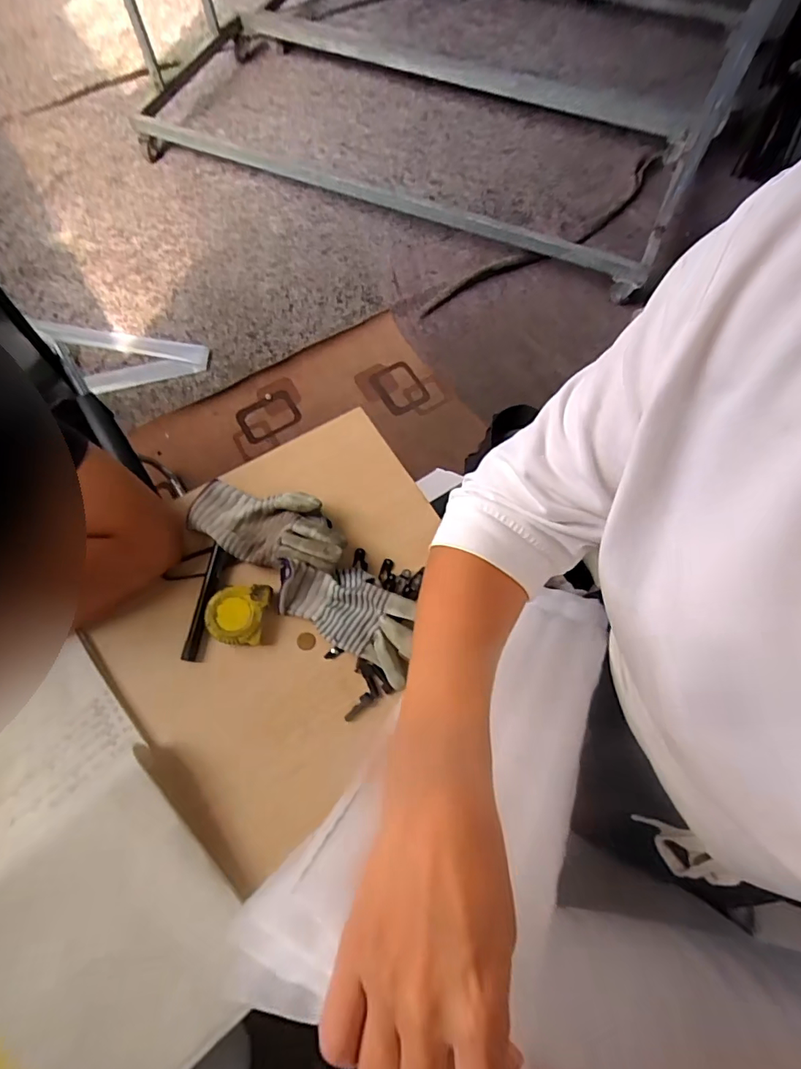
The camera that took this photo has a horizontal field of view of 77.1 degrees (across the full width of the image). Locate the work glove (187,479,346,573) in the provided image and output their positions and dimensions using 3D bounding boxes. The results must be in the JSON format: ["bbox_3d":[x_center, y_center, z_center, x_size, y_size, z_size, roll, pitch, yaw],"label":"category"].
[{"bbox_3d":[-0.155,-0.010,0.588,0.191,0.052,0.089,13,70,4],"label":"work glove"}]

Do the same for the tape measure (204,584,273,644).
[{"bbox_3d":[-0.180,0.088,0.561,0.061,0.029,0.066,11,70,3],"label":"tape measure"}]

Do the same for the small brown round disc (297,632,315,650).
[{"bbox_3d":[-0.107,0.121,0.571,0.021,0.004,0.020,0,69,-1],"label":"small brown round disc"}]

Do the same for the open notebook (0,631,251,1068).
[{"bbox_3d":[-0.319,0.307,0.466,0.220,0.046,0.413,-37,74,-14],"label":"open notebook"}]

